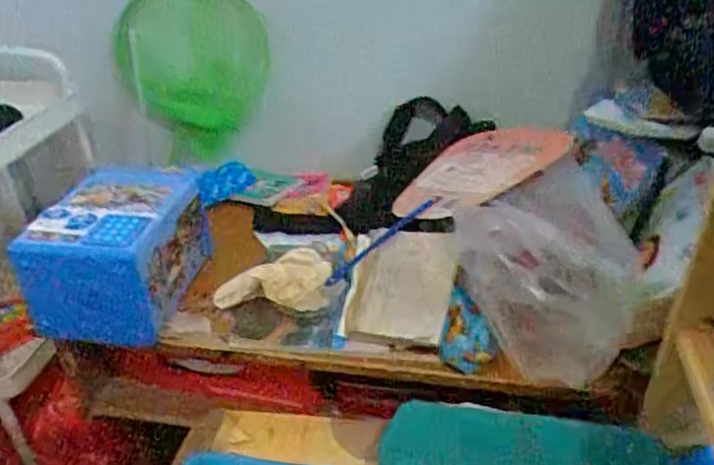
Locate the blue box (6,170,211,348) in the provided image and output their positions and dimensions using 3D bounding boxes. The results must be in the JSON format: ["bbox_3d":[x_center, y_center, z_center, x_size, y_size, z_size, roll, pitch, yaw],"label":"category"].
[{"bbox_3d":[-0.278,0.022,0.751,0.161,0.130,0.191,5,31,13],"label":"blue box"}]

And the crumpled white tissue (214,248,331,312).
[{"bbox_3d":[-0.083,0.049,0.719,0.142,0.044,0.088,9,32,19],"label":"crumpled white tissue"}]

